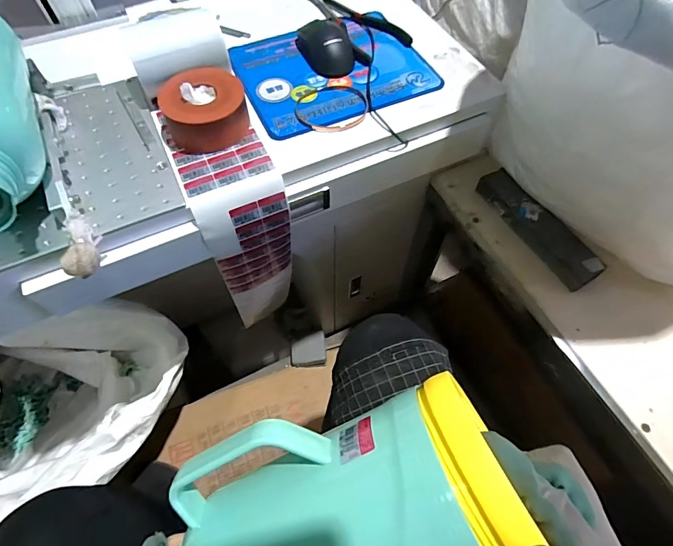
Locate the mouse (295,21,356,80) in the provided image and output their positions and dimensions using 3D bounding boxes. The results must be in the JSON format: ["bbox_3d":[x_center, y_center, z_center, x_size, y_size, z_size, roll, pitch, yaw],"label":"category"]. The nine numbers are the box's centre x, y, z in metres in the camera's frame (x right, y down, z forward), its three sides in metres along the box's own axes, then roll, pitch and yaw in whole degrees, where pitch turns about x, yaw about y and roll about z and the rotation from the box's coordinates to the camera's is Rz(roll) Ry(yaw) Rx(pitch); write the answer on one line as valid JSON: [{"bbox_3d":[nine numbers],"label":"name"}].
[{"bbox_3d":[-0.017,-0.335,0.583,0.070,0.034,0.115,-14,62,-8],"label":"mouse"}]

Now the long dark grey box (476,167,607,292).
[{"bbox_3d":[0.282,-0.068,0.565,0.045,0.036,0.195,-28,65,-15],"label":"long dark grey box"}]

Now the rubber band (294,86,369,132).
[{"bbox_3d":[-0.006,-0.219,0.533,0.097,0.006,0.085,-8,61,-5],"label":"rubber band"}]

